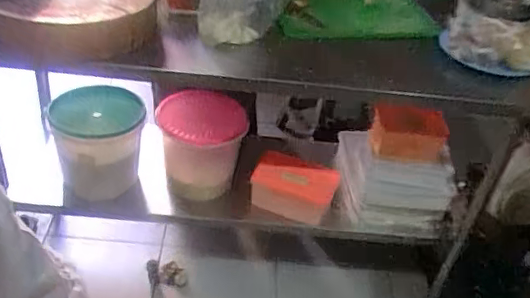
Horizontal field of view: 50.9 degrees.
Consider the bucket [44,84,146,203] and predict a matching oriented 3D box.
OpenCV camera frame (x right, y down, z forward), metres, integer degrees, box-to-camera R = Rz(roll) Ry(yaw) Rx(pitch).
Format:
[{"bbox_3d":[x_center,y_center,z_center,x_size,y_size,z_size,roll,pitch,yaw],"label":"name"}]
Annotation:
[{"bbox_3d":[-0.442,-0.015,1.507,0.230,0.246,0.215,5,36,-3],"label":"bucket"}]

